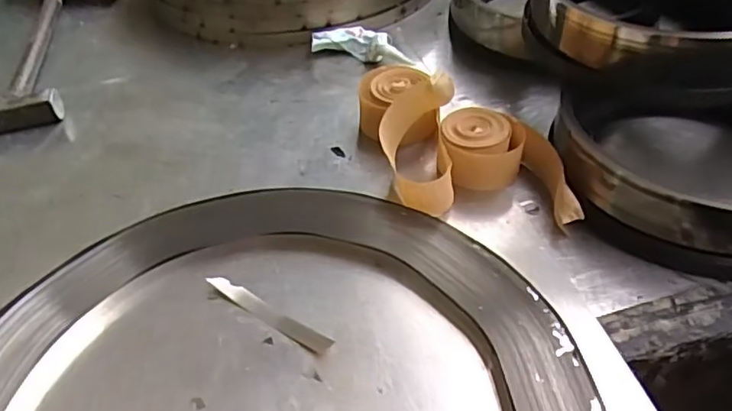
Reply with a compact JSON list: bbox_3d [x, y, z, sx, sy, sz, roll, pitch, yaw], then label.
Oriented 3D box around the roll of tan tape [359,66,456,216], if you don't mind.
[{"bbox_3d":[0.031,-0.052,0.388,0.055,0.051,0.122,-9,46,-5],"label":"roll of tan tape"}]

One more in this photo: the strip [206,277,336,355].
[{"bbox_3d":[-0.054,0.059,0.319,0.080,0.004,0.010,26,55,22],"label":"strip"}]

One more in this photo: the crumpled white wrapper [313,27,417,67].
[{"bbox_3d":[-0.001,-0.137,0.505,0.093,0.018,0.032,14,48,16],"label":"crumpled white wrapper"}]

